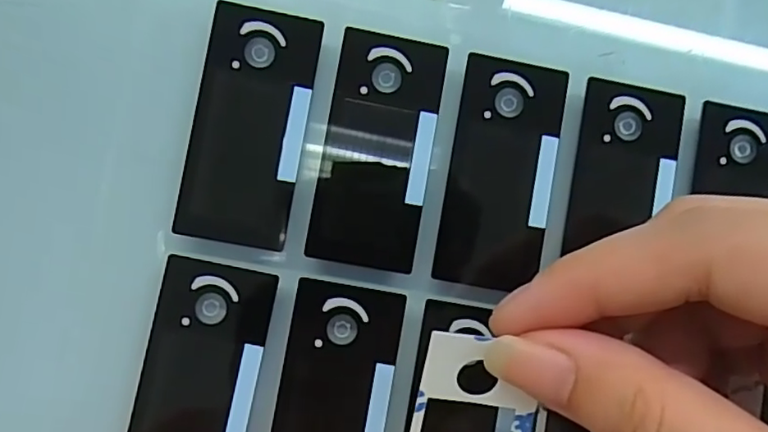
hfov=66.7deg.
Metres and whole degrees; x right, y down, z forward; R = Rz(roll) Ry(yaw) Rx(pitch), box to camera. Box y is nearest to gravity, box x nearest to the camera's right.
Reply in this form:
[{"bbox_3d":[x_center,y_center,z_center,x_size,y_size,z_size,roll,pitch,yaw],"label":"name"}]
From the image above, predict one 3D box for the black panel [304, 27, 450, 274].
[{"bbox_3d":[-0.001,-0.017,0.149,0.027,0.004,0.059,10,86,-5],"label":"black panel"}]

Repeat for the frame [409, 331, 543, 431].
[{"bbox_3d":[0.019,0.054,0.137,0.028,0.004,0.059,8,108,-2],"label":"frame"}]

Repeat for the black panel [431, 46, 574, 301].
[{"bbox_3d":[0.030,-0.011,0.152,0.027,0.004,0.059,11,86,-5],"label":"black panel"}]

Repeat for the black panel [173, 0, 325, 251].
[{"bbox_3d":[-0.034,-0.023,0.147,0.027,0.004,0.059,10,86,-5],"label":"black panel"}]

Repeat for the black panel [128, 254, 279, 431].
[{"bbox_3d":[-0.045,0.041,0.142,0.027,0.004,0.059,12,86,-5],"label":"black panel"}]

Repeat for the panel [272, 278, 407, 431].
[{"bbox_3d":[-0.013,0.047,0.145,0.028,0.004,0.059,10,86,-5],"label":"panel"}]

